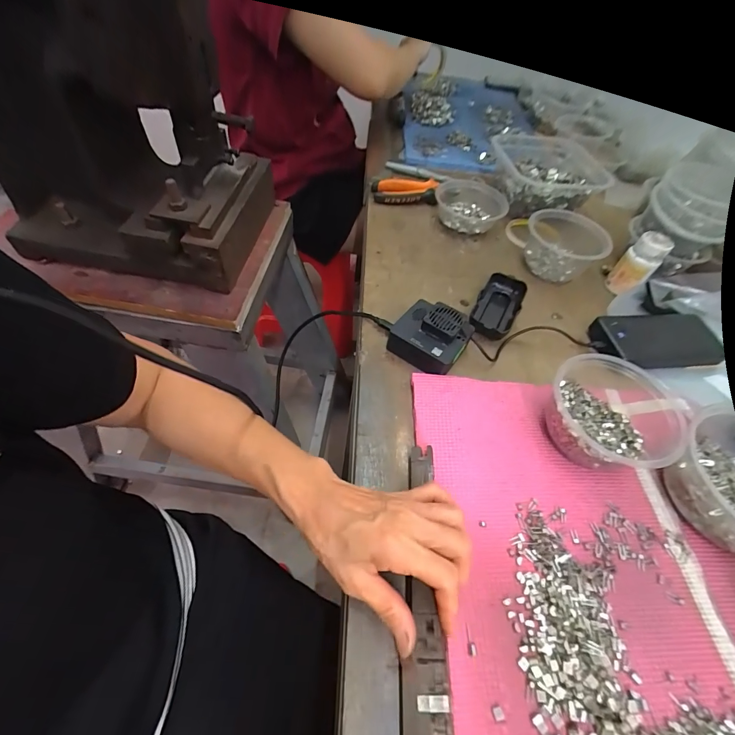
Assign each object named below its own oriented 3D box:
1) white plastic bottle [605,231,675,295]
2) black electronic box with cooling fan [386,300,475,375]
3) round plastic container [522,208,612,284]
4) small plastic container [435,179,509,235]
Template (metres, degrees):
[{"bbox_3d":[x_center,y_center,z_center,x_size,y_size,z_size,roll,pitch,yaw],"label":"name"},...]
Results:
[{"bbox_3d":[0.376,-0.143,0.518,0.046,0.079,0.045,-37,65,-27],"label":"white plastic bottle"},{"bbox_3d":[0.072,-0.038,0.426,0.079,0.040,0.070,32,57,17],"label":"black electronic box with cooling fan"},{"bbox_3d":[0.290,-0.180,0.551,0.108,0.071,0.108,3,53,-3],"label":"round plastic container"},{"bbox_3d":[0.170,-0.268,0.612,0.116,0.035,0.121,22,55,11],"label":"small plastic container"}]

